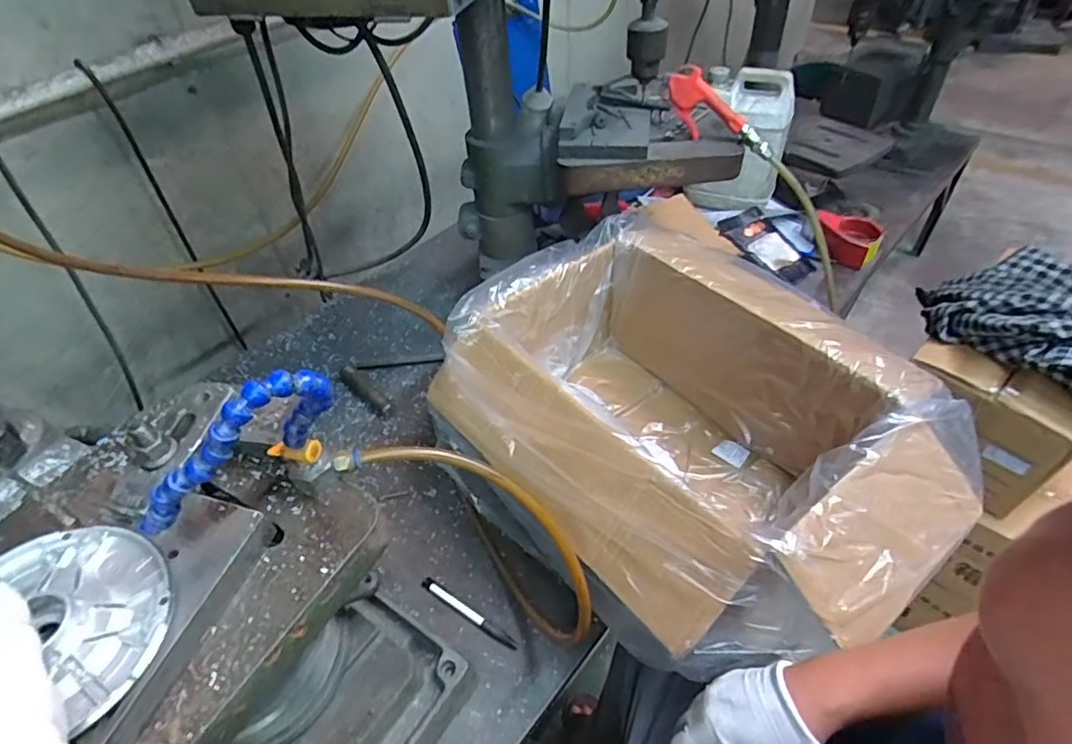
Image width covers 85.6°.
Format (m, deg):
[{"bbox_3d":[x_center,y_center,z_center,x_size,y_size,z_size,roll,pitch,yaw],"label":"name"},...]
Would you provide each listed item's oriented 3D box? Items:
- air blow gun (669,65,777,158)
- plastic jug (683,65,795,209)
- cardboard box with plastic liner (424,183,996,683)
[{"bbox_3d":[0.260,-0.360,0.826,0.173,0.066,0.034,41,57,5],"label":"air blow gun"},{"bbox_3d":[0.406,-0.454,1.165,0.172,0.251,0.120,17,49,20],"label":"plastic jug"},{"bbox_3d":[0.181,0.067,0.733,0.451,0.230,0.574,-31,51,-24],"label":"cardboard box with plastic liner"}]

